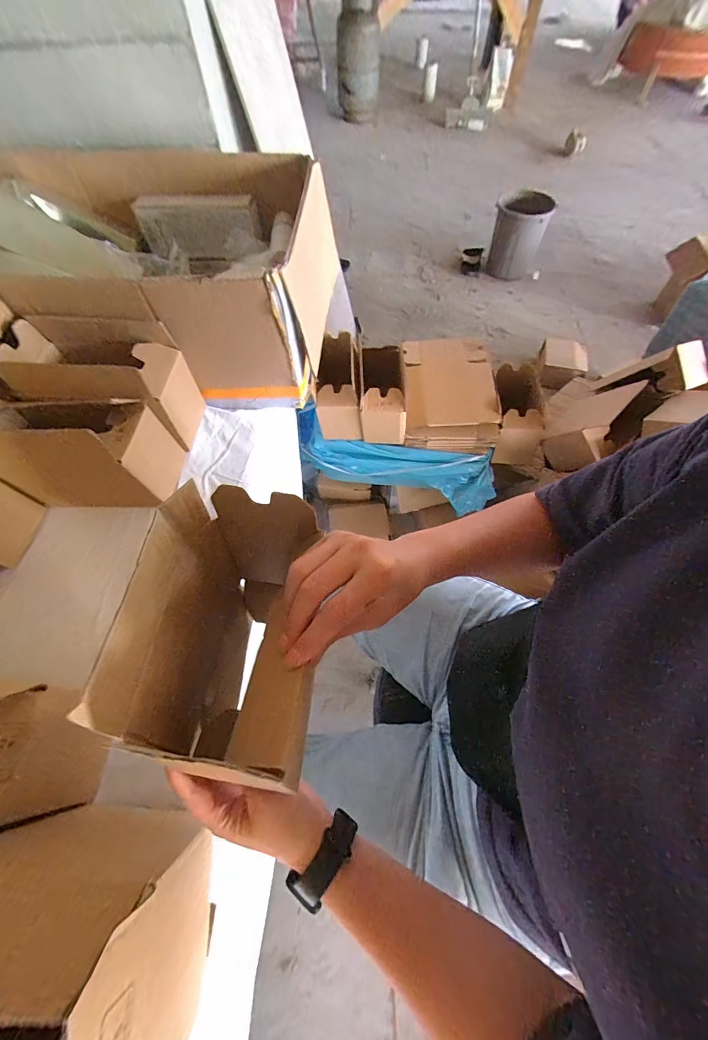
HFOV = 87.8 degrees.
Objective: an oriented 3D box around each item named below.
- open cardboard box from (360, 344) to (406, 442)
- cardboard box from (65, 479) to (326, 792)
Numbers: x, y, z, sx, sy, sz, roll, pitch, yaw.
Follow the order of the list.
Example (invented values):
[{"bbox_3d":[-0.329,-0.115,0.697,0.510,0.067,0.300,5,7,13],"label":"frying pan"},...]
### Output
[{"bbox_3d":[0.063,-0.279,0.834,0.098,0.148,0.158,-2,61,0],"label":"open cardboard box"},{"bbox_3d":[-0.091,0.089,0.301,0.102,0.208,0.170,6,61,4],"label":"cardboard box"}]

